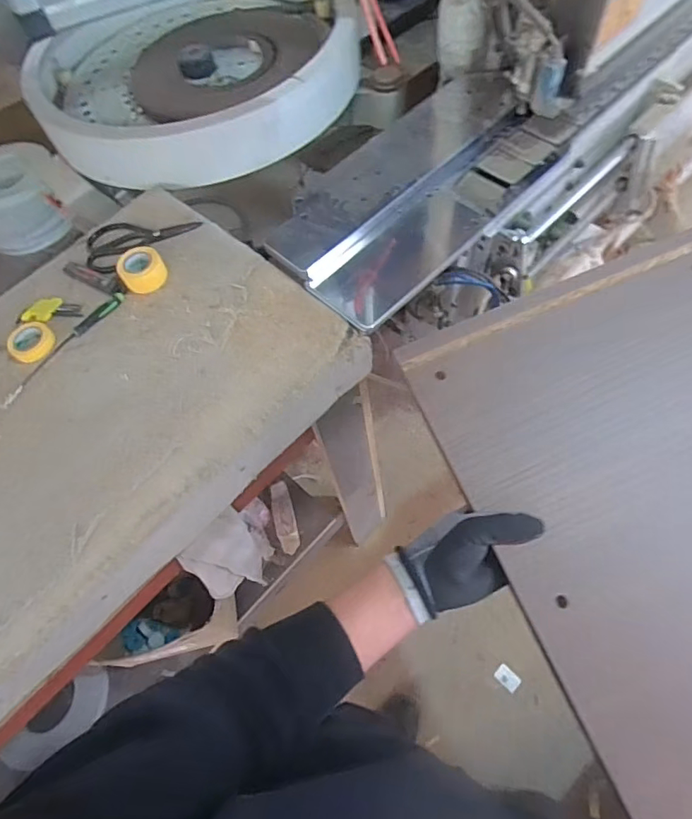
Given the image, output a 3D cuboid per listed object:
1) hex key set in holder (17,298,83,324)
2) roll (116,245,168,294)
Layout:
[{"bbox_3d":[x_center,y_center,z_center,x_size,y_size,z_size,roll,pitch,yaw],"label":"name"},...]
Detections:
[{"bbox_3d":[-0.460,-0.156,0.800,0.096,0.009,0.045,-6,62,1],"label":"hex key set in holder"},{"bbox_3d":[-0.316,-0.217,0.793,0.070,0.028,0.073,-2,62,3],"label":"roll"}]

